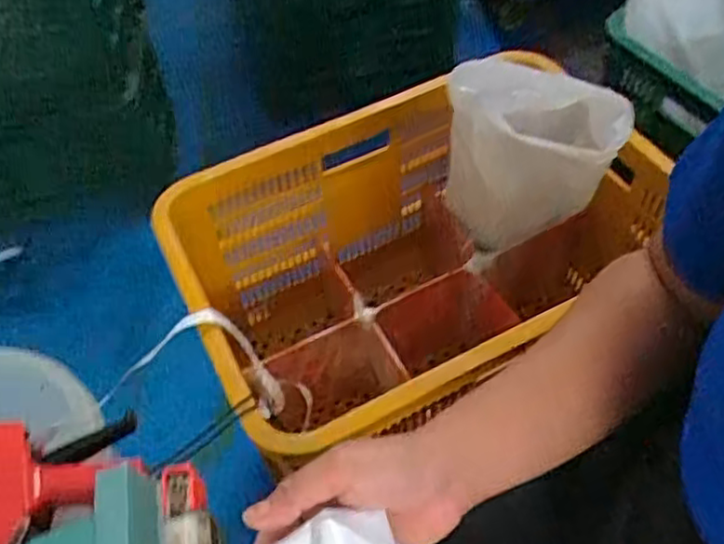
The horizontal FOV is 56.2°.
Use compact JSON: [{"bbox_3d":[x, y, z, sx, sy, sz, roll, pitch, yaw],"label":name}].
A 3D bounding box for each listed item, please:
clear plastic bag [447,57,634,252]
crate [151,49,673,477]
[{"bbox_3d":[0.204,-0.141,0.831,0.186,0.194,0.133,9,54,13],"label":"clear plastic bag"},{"bbox_3d":[0.077,0.029,0.831,0.500,0.331,0.361,-24,54,-12],"label":"crate"}]

